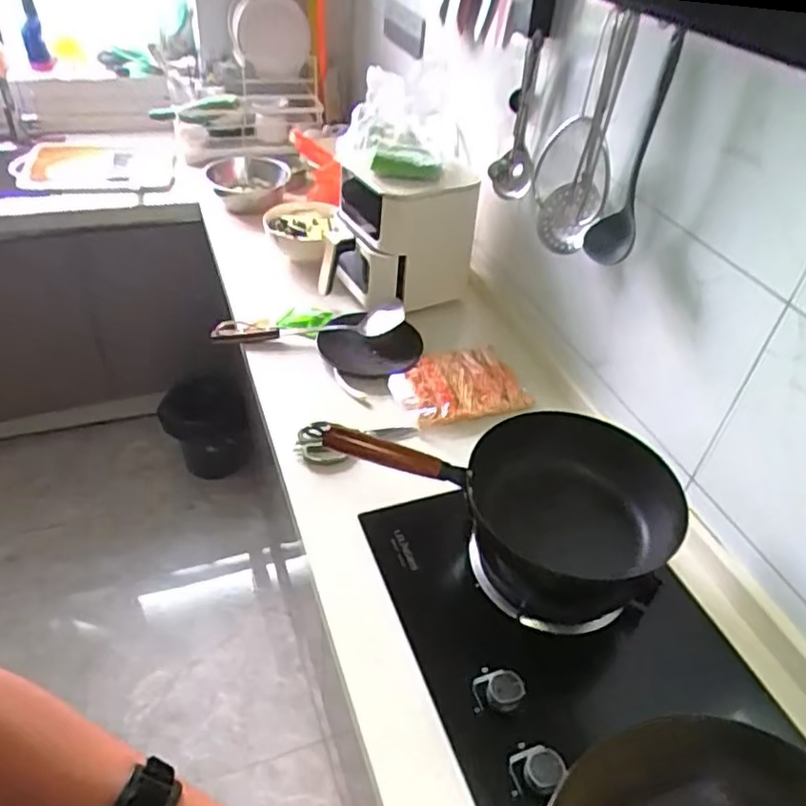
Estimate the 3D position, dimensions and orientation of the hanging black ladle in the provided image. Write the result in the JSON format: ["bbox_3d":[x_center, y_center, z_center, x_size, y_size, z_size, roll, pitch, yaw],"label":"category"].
[{"bbox_3d":[0.334,-0.352,0.945,0.065,0.330,0.091,15,42,10],"label":"hanging black ladle"}]

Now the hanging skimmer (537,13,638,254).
[{"bbox_3d":[0.282,-0.397,1.014,0.080,0.349,0.086,11,42,6],"label":"hanging skimmer"}]

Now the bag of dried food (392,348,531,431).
[{"bbox_3d":[0.103,-0.035,1.245,0.229,0.036,0.189,-14,45,-21],"label":"bag of dried food"}]

